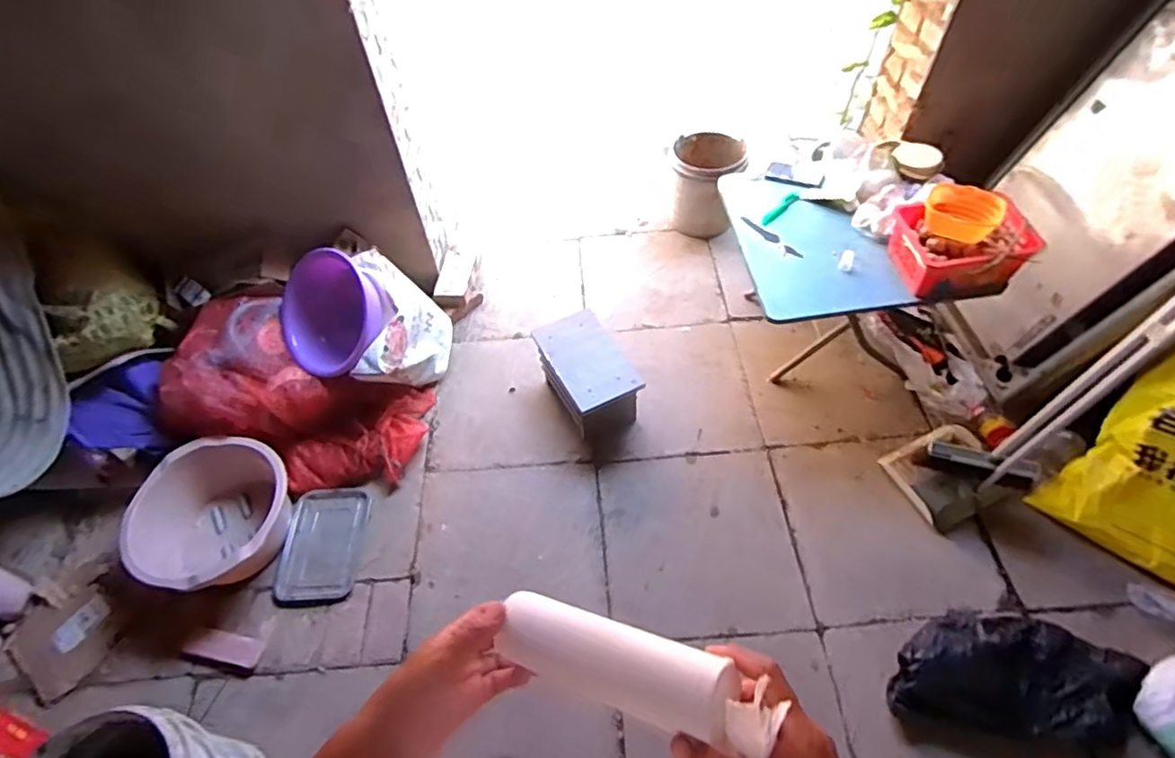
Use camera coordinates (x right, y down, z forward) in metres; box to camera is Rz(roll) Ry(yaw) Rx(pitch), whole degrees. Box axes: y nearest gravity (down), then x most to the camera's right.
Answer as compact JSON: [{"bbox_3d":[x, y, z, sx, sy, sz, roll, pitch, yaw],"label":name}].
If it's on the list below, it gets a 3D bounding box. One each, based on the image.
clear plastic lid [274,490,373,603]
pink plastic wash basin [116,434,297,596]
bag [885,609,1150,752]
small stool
[{"bbox_3d":[-0.730,0.448,1.610,0.213,0.036,0.310,-3,54,1],"label":"clear plastic lid"},{"bbox_3d":[-0.978,0.375,1.576,0.397,0.190,0.392,-1,54,2],"label":"pink plastic wash basin"},{"bbox_3d":[0.975,0.653,1.310,0.564,0.125,0.268,6,54,8],"label":"bag"},{"bbox_3d":[-0.004,-0.018,1.809,0.220,0.230,0.358,-25,56,-15],"label":"small stool"}]

